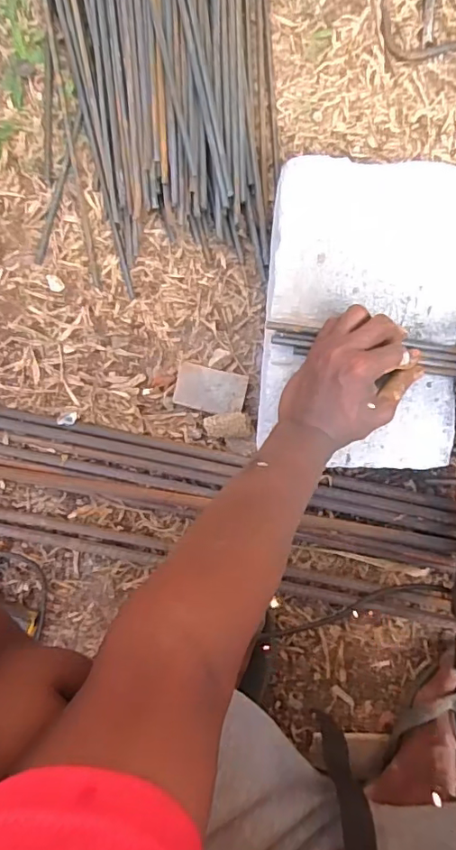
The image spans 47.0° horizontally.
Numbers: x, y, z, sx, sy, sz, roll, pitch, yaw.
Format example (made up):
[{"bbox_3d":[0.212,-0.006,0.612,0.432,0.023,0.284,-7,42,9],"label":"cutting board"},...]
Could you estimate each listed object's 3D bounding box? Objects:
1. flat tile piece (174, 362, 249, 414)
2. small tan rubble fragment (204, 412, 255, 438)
[{"bbox_3d":[-0.020,-0.041,0.622,0.081,0.012,0.051,13,90,0],"label":"flat tile piece"},{"bbox_3d":[0.001,0.000,0.605,0.057,0.023,0.028,1,90,1],"label":"small tan rubble fragment"}]

